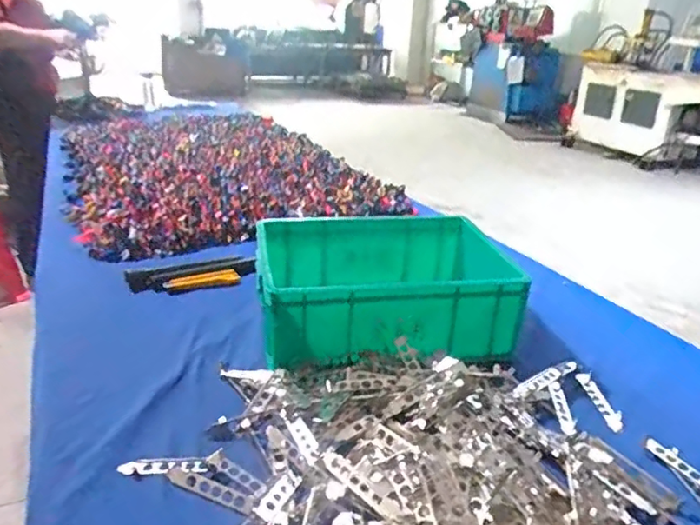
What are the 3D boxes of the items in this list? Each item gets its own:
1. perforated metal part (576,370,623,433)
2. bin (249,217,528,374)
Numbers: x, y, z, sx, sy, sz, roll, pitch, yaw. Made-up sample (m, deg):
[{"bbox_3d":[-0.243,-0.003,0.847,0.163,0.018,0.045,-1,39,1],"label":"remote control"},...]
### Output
[{"bbox_3d":[0.370,0.203,0.877,0.031,0.013,0.130,1,23,-5],"label":"perforated metal part"},{"bbox_3d":[0.059,0.038,1.015,0.424,0.131,0.321,-2,23,-11],"label":"bin"}]

